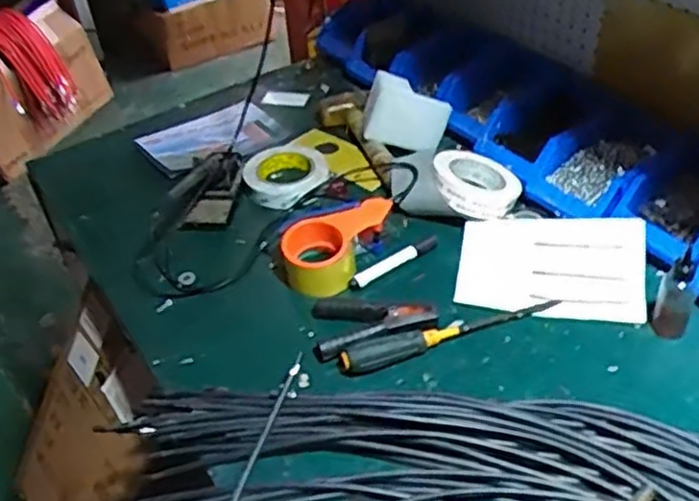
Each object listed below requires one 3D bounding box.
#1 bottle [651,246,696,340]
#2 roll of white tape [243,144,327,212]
[{"bbox_3d":[0.345,0.045,0.748,0.037,0.097,0.028,18,46,24],"label":"bottle"},{"bbox_3d":[-0.090,-0.109,1.028,0.116,0.033,0.133,-13,42,-9],"label":"roll of white tape"}]

